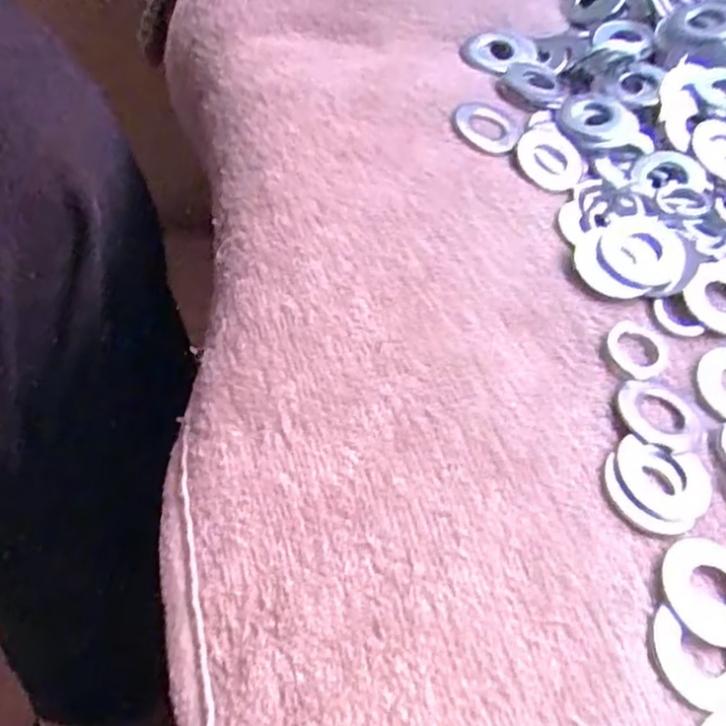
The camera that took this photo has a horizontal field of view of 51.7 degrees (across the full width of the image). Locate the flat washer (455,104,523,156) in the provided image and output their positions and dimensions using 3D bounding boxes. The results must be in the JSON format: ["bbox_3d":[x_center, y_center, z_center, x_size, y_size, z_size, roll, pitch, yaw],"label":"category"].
[{"bbox_3d":[0.029,-0.055,0.175,0.016,0.004,0.018,32,51,1],"label":"flat washer"}]

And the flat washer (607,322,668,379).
[{"bbox_3d":[0.053,-0.003,0.142,0.011,0.004,0.012,3,58,-5],"label":"flat washer"}]

